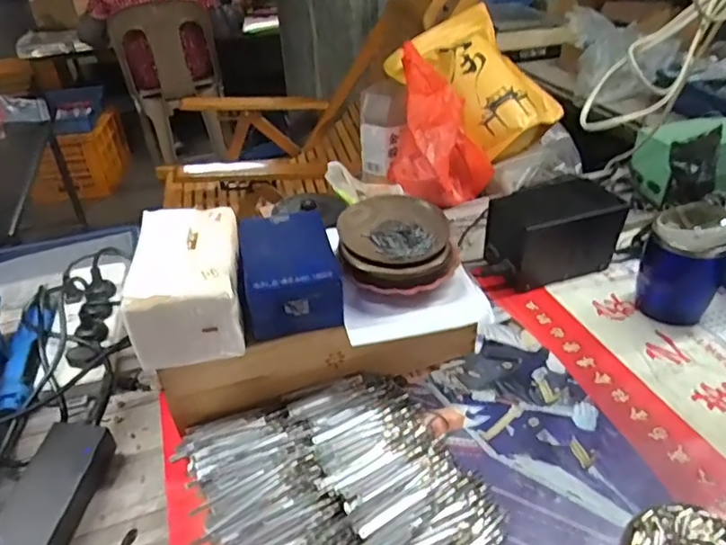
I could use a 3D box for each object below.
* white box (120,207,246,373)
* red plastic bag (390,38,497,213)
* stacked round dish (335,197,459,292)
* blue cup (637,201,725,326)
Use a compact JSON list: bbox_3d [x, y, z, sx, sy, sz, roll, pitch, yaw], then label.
[{"bbox_3d":[-0.170,0.008,0.562,0.096,0.088,0.148,-7,35,-6],"label":"white box"},{"bbox_3d":[0.133,-0.227,0.933,0.165,0.208,0.179,2,35,8],"label":"red plastic bag"},{"bbox_3d":[0.039,-0.033,0.615,0.128,0.046,0.132,-6,35,-5],"label":"stacked round dish"},{"bbox_3d":[0.394,-0.009,0.697,0.087,0.139,0.099,18,40,28],"label":"blue cup"}]

